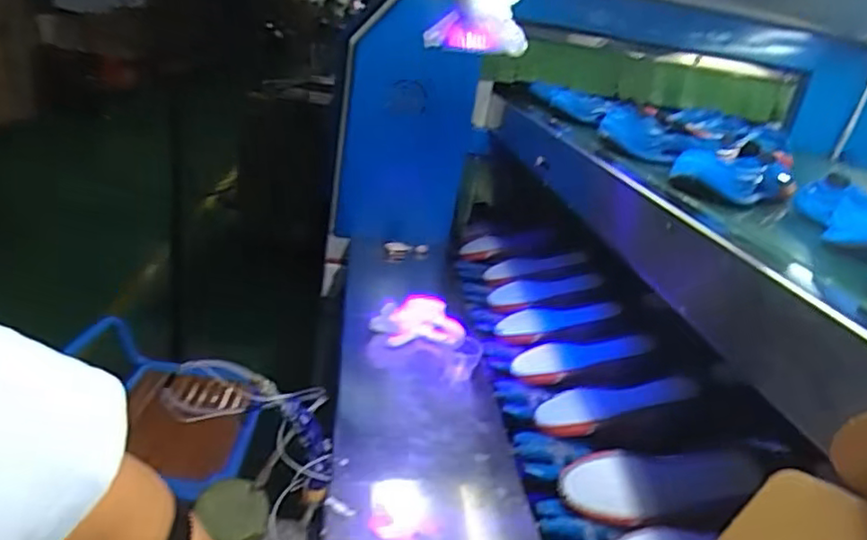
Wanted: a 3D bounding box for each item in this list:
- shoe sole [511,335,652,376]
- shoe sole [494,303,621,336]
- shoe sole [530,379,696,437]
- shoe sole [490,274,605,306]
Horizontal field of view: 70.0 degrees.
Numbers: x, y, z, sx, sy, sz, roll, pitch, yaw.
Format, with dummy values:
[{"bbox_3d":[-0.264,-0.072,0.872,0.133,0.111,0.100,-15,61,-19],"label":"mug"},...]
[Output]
[{"bbox_3d":[0.261,0.148,1.087,0.244,0.019,0.070,-10,23,1],"label":"shoe sole"},{"bbox_3d":[0.245,0.095,1.224,0.247,0.024,0.077,-8,24,-4],"label":"shoe sole"},{"bbox_3d":[0.280,0.205,0.952,0.245,0.028,0.079,-12,24,-2],"label":"shoe sole"},{"bbox_3d":[0.242,0.043,1.344,0.248,0.024,0.099,-10,23,-1],"label":"shoe sole"}]

